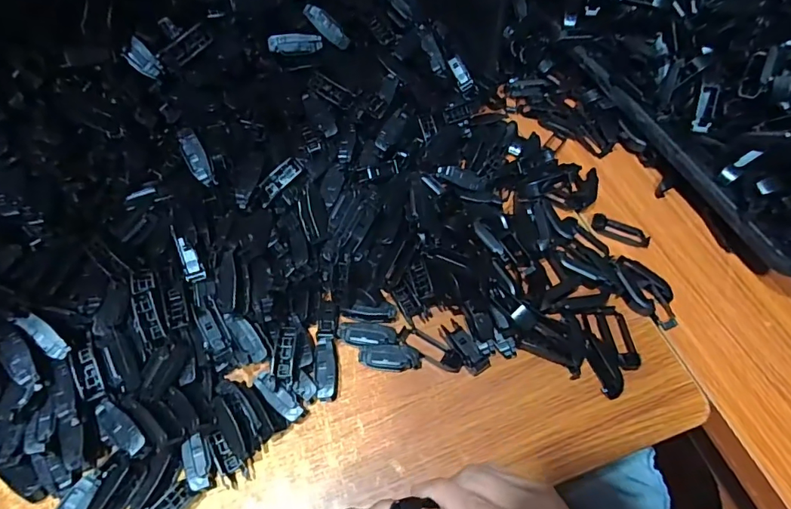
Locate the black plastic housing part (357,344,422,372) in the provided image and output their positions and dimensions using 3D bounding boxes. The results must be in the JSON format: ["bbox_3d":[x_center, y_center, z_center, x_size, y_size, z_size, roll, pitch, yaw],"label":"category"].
[{"bbox_3d":[-0.004,0.085,0.385,0.049,0.015,0.020,-1,58,-1],"label":"black plastic housing part"}]

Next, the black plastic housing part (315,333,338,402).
[{"bbox_3d":[-0.055,0.091,0.378,0.017,0.018,0.052,-4,58,-4],"label":"black plastic housing part"}]

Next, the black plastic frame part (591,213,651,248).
[{"bbox_3d":[0.222,-0.024,0.462,0.057,0.013,0.022,21,60,12],"label":"black plastic frame part"}]

